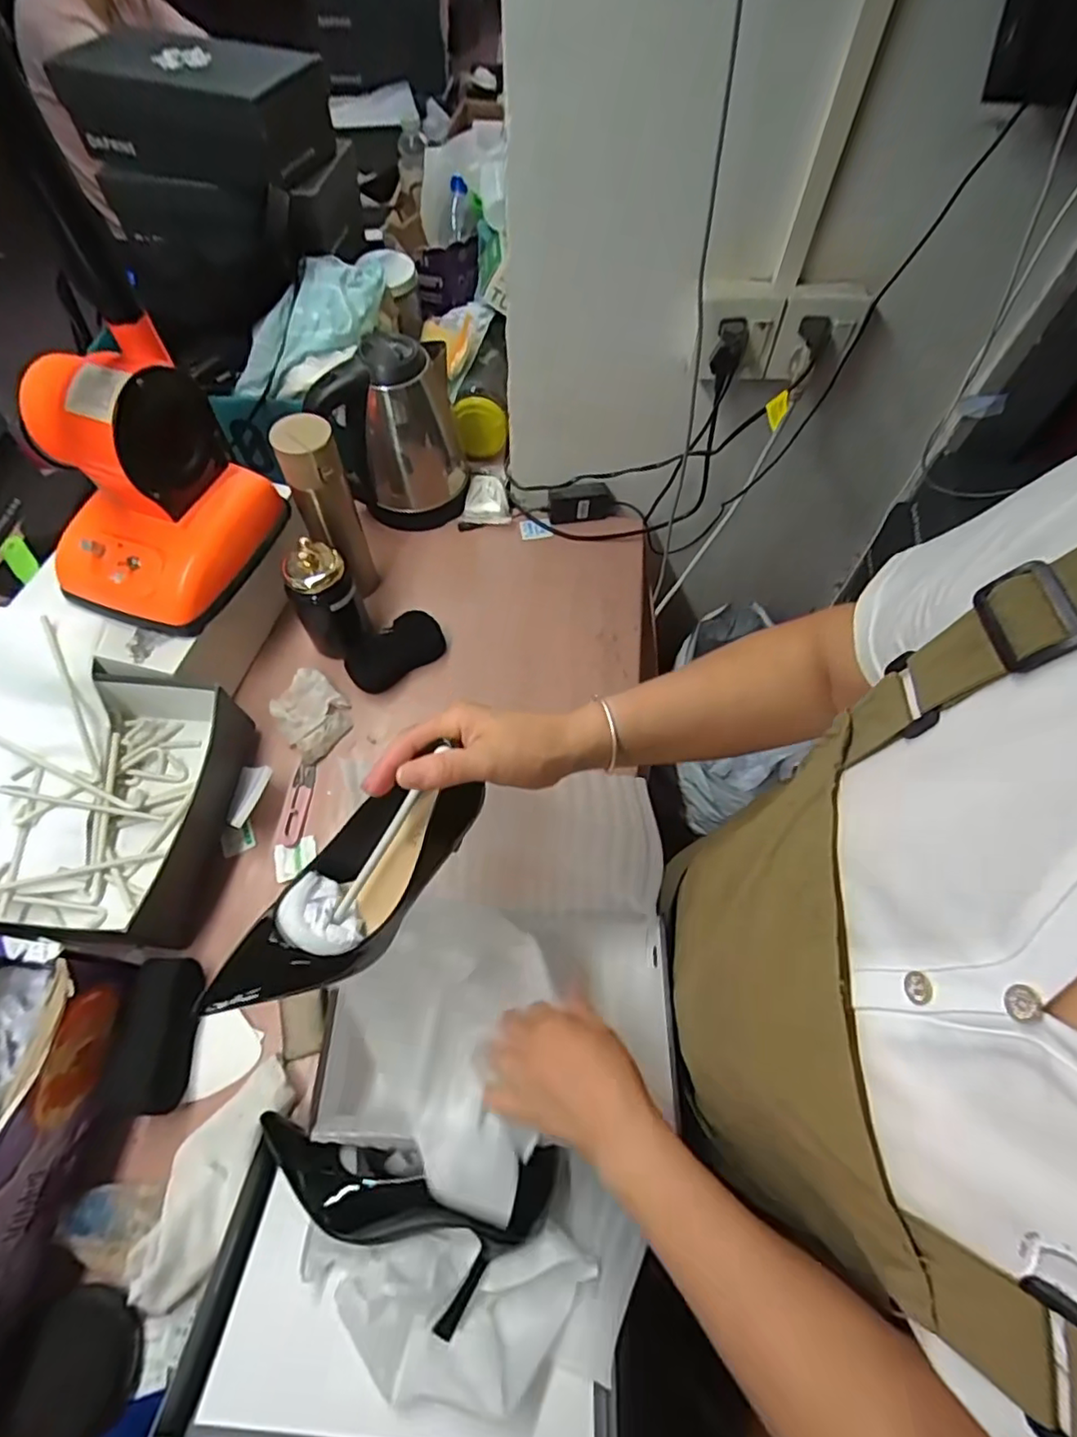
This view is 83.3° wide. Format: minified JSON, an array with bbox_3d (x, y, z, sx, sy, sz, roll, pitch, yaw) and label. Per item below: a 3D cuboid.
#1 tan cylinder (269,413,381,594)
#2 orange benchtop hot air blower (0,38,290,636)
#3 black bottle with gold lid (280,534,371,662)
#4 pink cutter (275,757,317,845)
[{"bbox_3d":[-0.249,-0.242,0.732,0.064,0.236,0.050,-19,64,-11],"label":"tan cylinder"},{"bbox_3d":[-0.407,-0.297,0.491,0.159,0.472,0.214,16,62,7],"label":"orange benchtop hot air blower"},{"bbox_3d":[-0.252,-0.139,0.727,0.077,0.152,0.058,-22,65,-13],"label":"black bottle with gold lid"},{"bbox_3d":[-0.274,0.097,0.684,0.029,0.010,0.095,1,62,-1],"label":"pink cutter"}]

